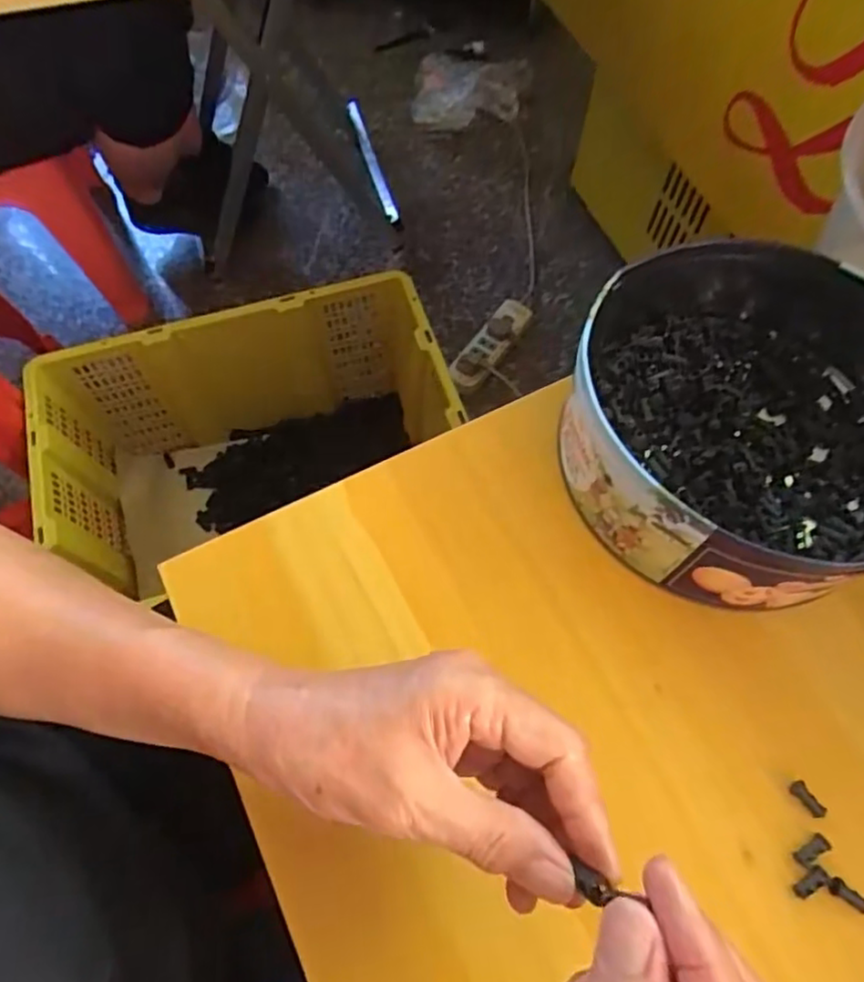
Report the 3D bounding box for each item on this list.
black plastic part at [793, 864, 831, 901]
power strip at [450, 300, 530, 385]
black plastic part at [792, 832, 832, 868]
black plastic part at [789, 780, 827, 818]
[{"bbox_3d":[0.171,0.176,0.287,0.017,0.004,0.007,-29,69,-12],"label":"black plastic part"},{"bbox_3d":[0.097,-0.243,1.048,0.060,0.046,0.178,31,70,13],"label":"power strip"},{"bbox_3d":[0.174,0.164,0.292,0.017,0.004,0.007,-31,69,-13],"label":"black plastic part"},{"bbox_3d":[0.178,0.145,0.301,0.008,0.004,0.017,-37,71,-15],"label":"black plastic part"}]

